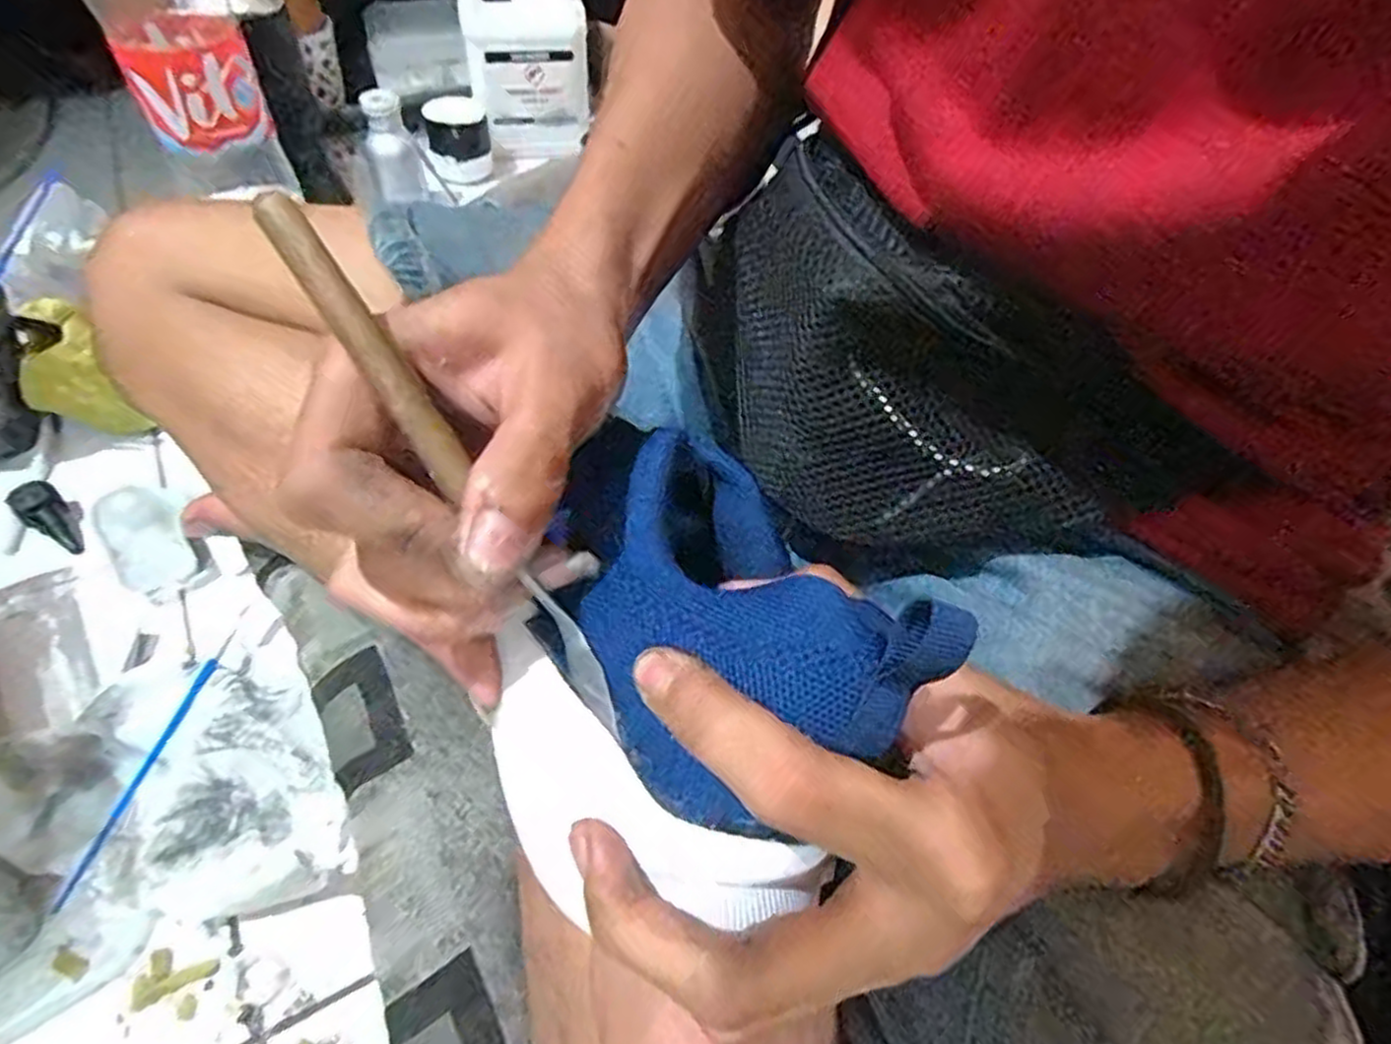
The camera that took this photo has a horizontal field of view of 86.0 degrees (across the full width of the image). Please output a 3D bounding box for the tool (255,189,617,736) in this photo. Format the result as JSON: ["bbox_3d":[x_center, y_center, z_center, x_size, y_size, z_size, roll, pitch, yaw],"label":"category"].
[{"bbox_3d":[-0.060,-0.013,0.182,0.010,0.009,0.149,-37,99,-31],"label":"tool"}]

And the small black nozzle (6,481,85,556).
[{"bbox_3d":[-0.406,-0.006,0.469,0.050,0.027,0.028,33,54,22],"label":"small black nozzle"}]

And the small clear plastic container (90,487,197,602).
[{"bbox_3d":[-0.339,0.014,0.459,0.041,0.021,0.081,-29,69,-26],"label":"small clear plastic container"}]

